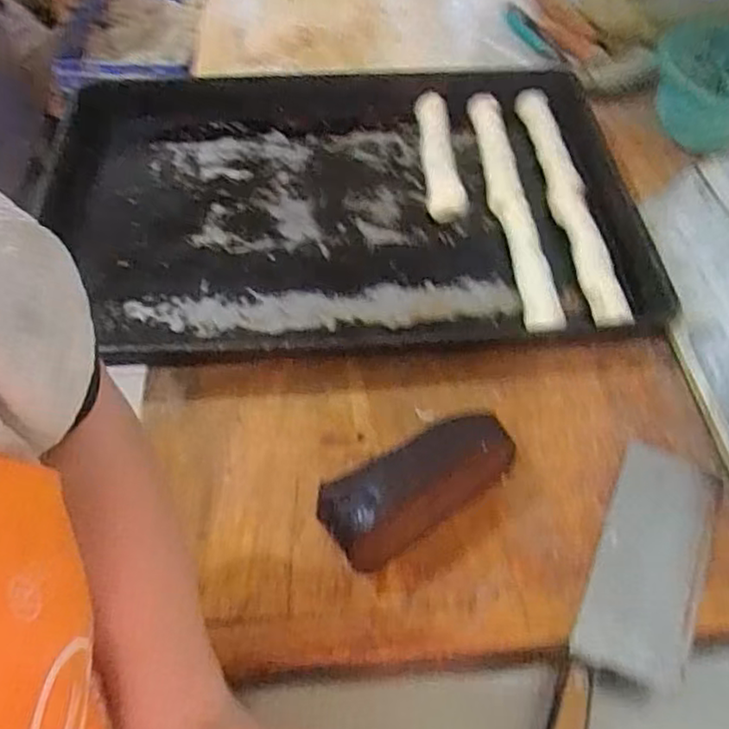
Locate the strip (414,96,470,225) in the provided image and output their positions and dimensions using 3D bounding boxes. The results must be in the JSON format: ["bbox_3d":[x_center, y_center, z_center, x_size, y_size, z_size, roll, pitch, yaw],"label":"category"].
[{"bbox_3d":[0.095,-0.252,0.807,0.049,0.036,0.227,-2,53,-1],"label":"strip"}]

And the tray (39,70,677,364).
[{"bbox_3d":[-0.006,-0.214,0.769,0.592,0.068,0.538,-4,51,-4],"label":"tray"}]

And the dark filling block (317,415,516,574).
[{"bbox_3d":[0.043,0.091,0.509,0.159,0.052,0.077,-30,59,-20],"label":"dark filling block"}]

